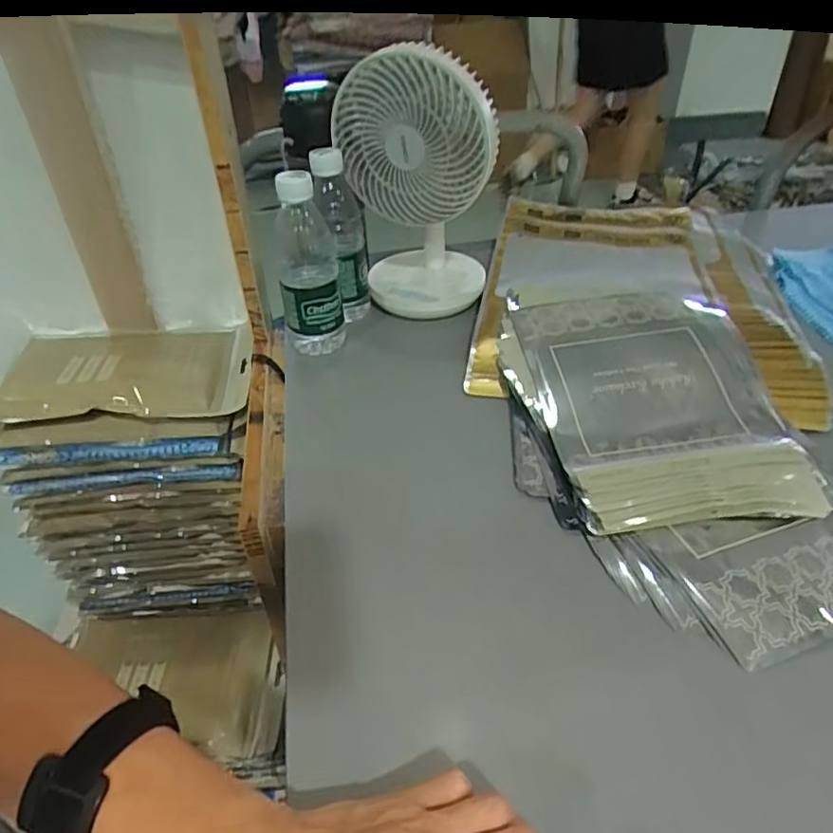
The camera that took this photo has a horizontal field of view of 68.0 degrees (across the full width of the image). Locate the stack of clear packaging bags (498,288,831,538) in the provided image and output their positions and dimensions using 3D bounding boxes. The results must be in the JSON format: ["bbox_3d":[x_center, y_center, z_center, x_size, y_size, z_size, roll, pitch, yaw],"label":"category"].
[{"bbox_3d":[0.192,-0.030,0.545,0.219,0.033,0.302,-3,39,0],"label":"stack of clear packaging bags"}]

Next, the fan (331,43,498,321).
[{"bbox_3d":[0.002,-0.231,0.656,0.154,0.254,0.137,-2,39,1],"label":"fan"}]

